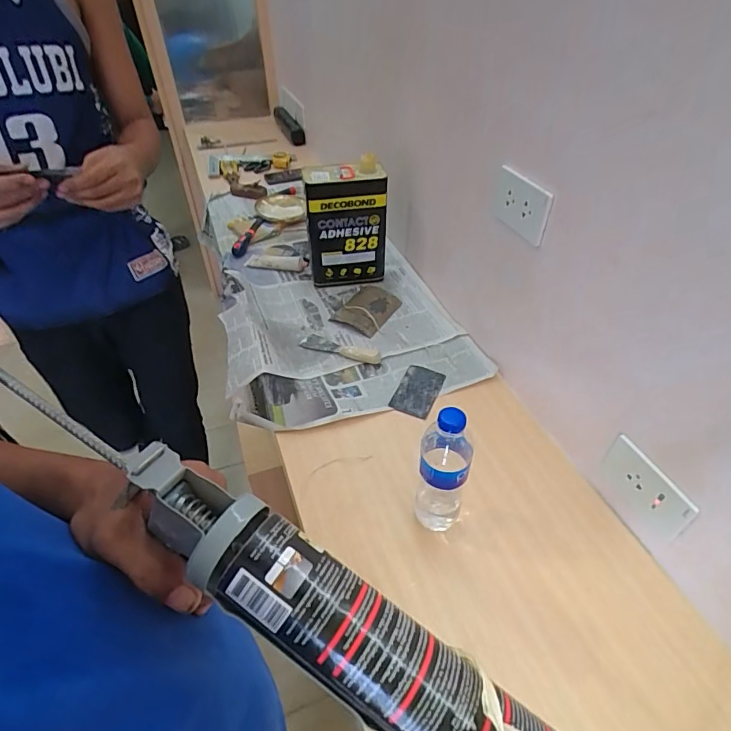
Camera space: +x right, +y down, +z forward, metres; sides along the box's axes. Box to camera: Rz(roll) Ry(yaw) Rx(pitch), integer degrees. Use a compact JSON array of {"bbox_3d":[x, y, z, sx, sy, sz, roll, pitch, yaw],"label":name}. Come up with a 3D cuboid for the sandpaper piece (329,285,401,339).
[{"bbox_3d":[0.004,-0.122,0.977,0.104,0.018,0.132,23,48,22],"label":"sandpaper piece"}]

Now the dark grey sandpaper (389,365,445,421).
[{"bbox_3d":[0.094,0.045,0.820,0.070,0.011,0.109,19,47,19],"label":"dark grey sandpaper"}]

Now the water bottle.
[{"bbox_3d":[0.096,0.135,0.580,0.063,0.209,0.058,6,44,7],"label":"water bottle"}]

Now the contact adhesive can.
[{"bbox_3d":[-0.042,-0.293,0.990,0.162,0.243,0.079,-9,44,-9],"label":"contact adhesive can"}]

